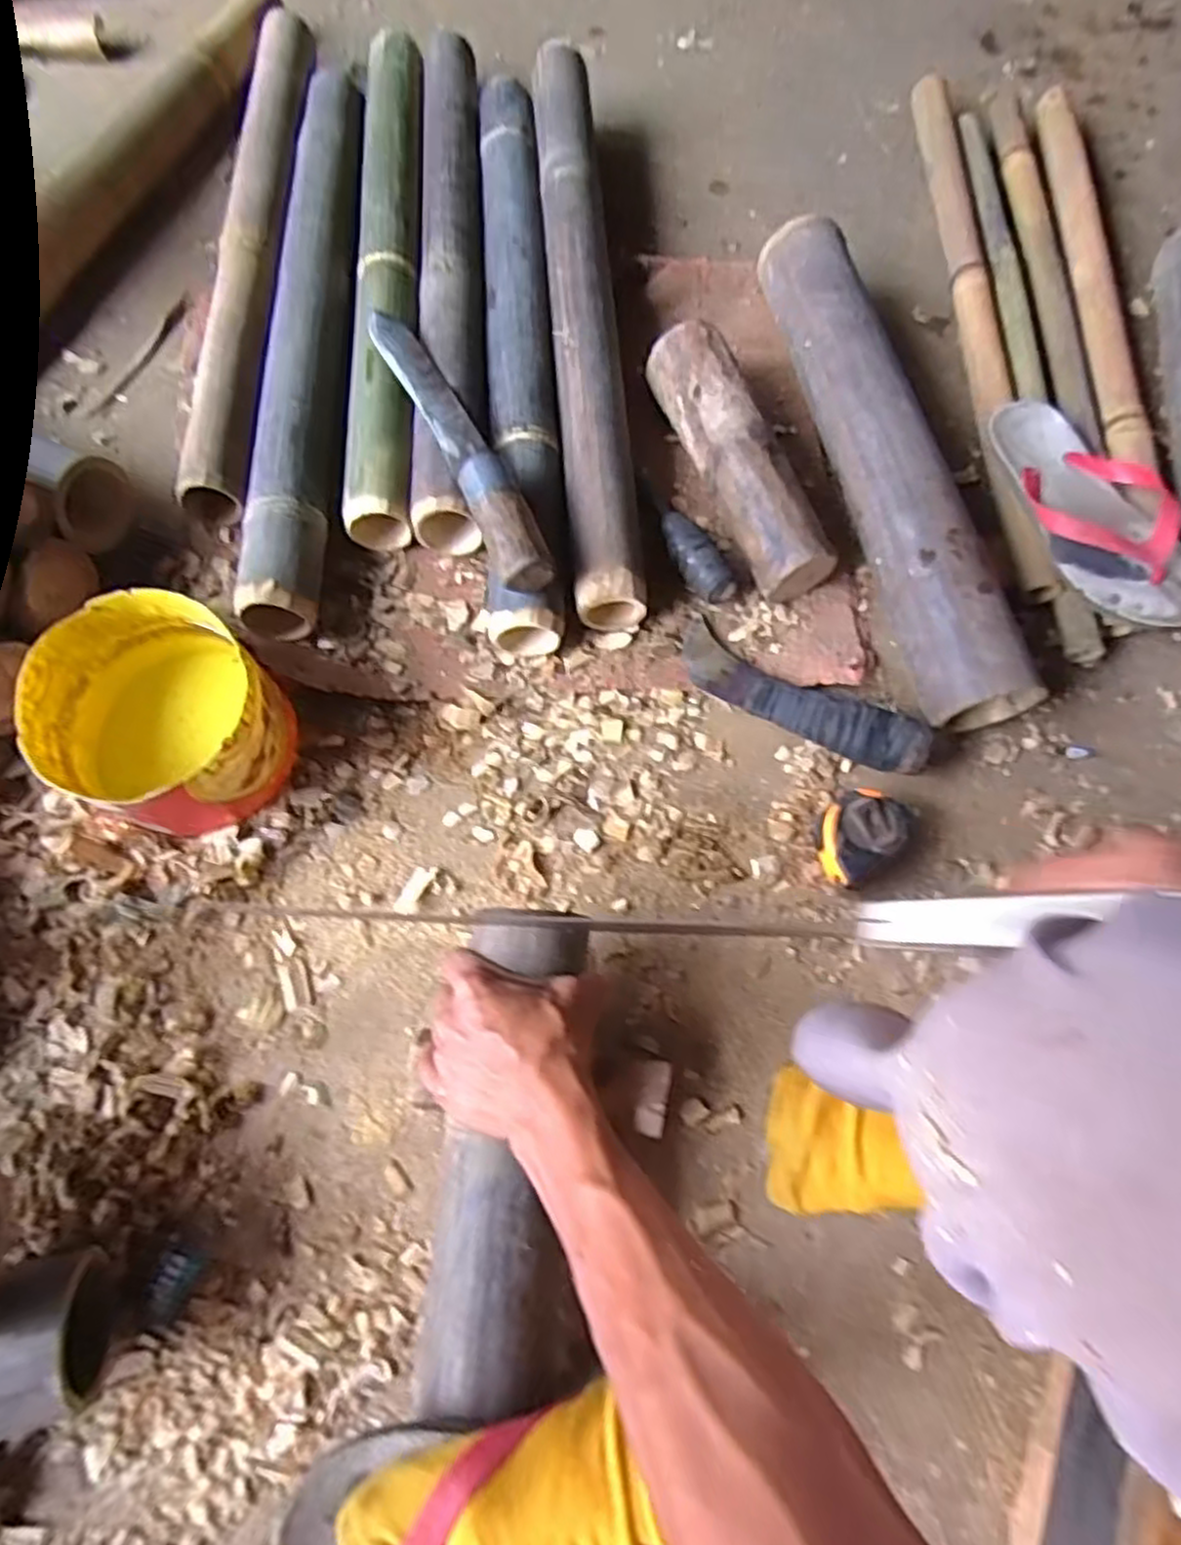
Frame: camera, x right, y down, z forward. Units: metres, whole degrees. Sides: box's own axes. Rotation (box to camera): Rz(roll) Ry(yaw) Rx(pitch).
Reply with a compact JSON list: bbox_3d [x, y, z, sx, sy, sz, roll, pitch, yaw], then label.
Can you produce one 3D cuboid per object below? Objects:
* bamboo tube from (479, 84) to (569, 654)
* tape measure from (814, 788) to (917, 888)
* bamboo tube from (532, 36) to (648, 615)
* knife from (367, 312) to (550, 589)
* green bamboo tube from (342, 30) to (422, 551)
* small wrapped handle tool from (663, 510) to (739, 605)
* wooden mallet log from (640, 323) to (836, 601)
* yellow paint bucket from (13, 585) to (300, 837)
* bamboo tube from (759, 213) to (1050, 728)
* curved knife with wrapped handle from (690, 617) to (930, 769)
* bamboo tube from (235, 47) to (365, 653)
[{"bbox_3d":[-0.066,-0.406,0.696,0.067,0.075,0.641,-3,70,-2],"label":"bamboo tube"},{"bbox_3d":[0.200,0.046,0.558,0.072,0.039,0.054,-32,74,-12],"label":"tape measure"},{"bbox_3d":[-0.009,-0.430,0.691,0.052,0.054,0.646,-4,72,-2],"label":"bamboo tube"},{"bbox_3d":[-0.109,-0.274,0.601,0.043,0.037,0.316,-24,72,-9],"label":"knife"},{"bbox_3d":[-0.196,-0.498,0.734,0.061,0.069,0.632,-3,70,-2],"label":"green bamboo tube"},{"bbox_3d":[0.092,-0.182,0.622,0.035,0.031,0.090,-22,72,-9],"label":"small wrapped handle tool"},{"bbox_3d":[0.126,-0.269,0.639,0.063,0.065,0.255,-21,72,-8],"label":"wooden mallet log"},{"bbox_3d":[-0.298,-0.038,0.532,0.154,0.093,0.139,18,71,5],"label":"yellow paint bucket"},{"bbox_3d":[0.246,-0.267,0.644,0.070,0.088,0.487,-10,71,-5],"label":"bamboo tube"},{"bbox_3d":[0.164,-0.060,0.588,0.206,0.045,0.053,30,72,9],"label":"curved knife with wrapped handle"},{"bbox_3d":[-0.264,-0.433,0.713,0.071,0.071,0.681,-2,70,-2],"label":"bamboo tube"}]

